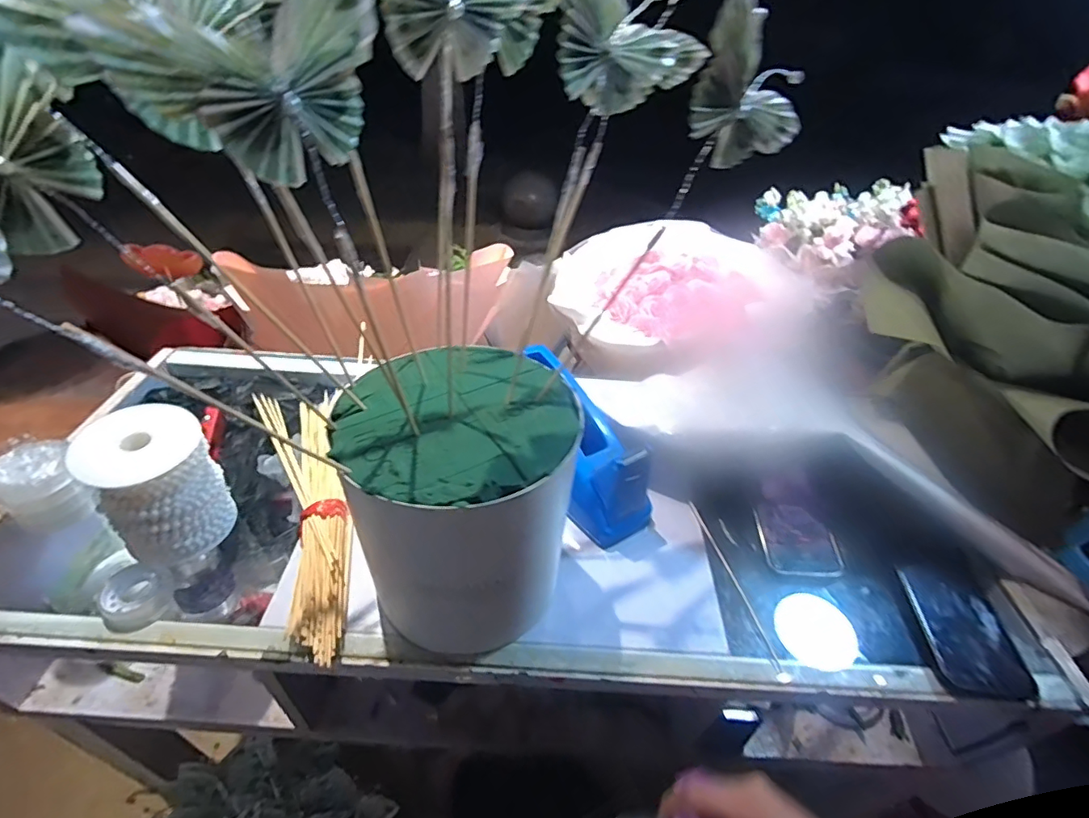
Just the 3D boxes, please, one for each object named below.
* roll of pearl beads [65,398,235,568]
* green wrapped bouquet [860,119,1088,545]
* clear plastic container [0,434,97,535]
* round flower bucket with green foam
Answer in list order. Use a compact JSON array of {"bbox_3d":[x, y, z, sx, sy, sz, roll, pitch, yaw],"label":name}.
[{"bbox_3d":[-0.338,0.068,0.455,0.077,0.122,0.092,34,49,29],"label":"roll of pearl beads"},{"bbox_3d":[0.623,-0.112,0.591,0.385,0.309,0.392,-2,42,-7],"label":"green wrapped bouquet"},{"bbox_3d":[-0.476,0.072,0.489,0.063,0.071,0.067,34,49,29],"label":"clear plastic container"},{"bbox_3d":[-0.063,0.079,0.419,0.165,0.196,0.156,-13,44,-20],"label":"round flower bucket with green foam"}]

